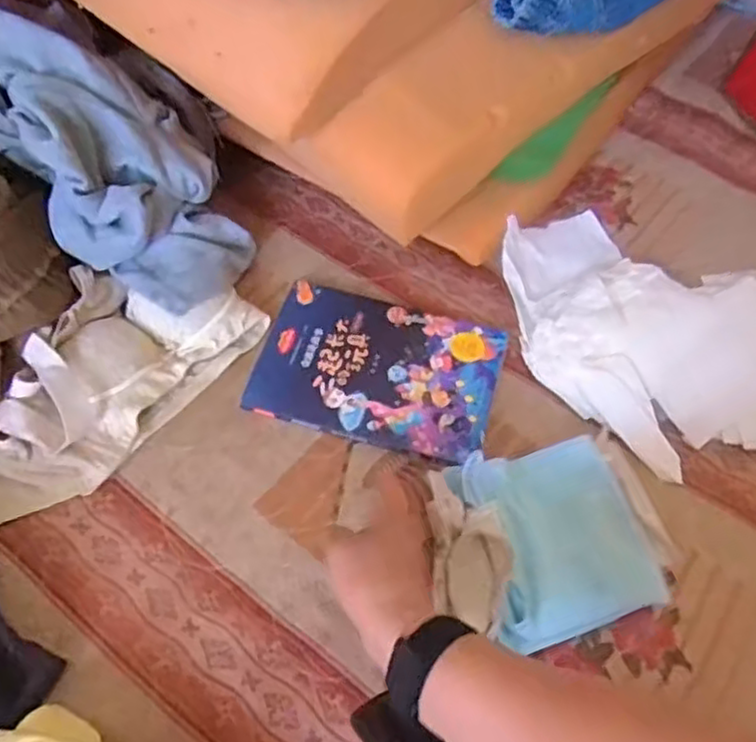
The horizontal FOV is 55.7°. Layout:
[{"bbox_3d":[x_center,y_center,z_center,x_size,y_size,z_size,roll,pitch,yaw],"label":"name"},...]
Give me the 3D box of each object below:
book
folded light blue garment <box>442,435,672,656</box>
[{"bbox_3d":[0.001,-0.001,0.666,0.212,0.012,0.147,15,59,7],"label":"book"},{"bbox_3d":[0.143,0.130,0.568,0.141,0.043,0.142,-16,60,-12],"label":"folded light blue garment"}]

